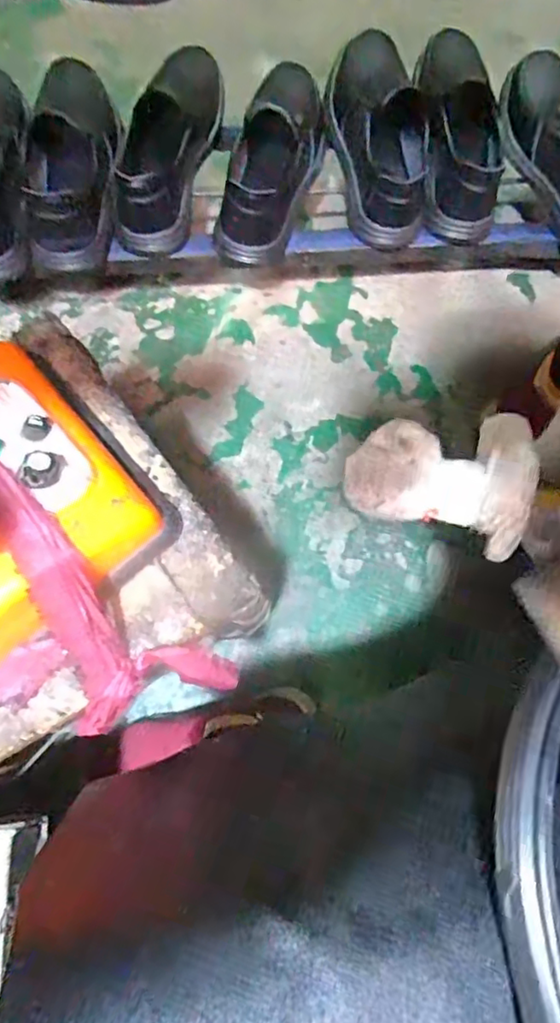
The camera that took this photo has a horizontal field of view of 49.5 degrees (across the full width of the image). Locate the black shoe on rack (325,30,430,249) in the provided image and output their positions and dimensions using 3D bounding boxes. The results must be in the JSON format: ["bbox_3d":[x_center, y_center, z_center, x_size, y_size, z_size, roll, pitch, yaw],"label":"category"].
[{"bbox_3d":[0.115,-0.461,0.729,0.102,0.078,0.272,-8,74,-4],"label":"black shoe on rack"}]

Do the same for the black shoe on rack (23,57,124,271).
[{"bbox_3d":[-0.233,-0.400,0.692,0.093,0.082,0.235,-2,74,-2],"label":"black shoe on rack"}]

